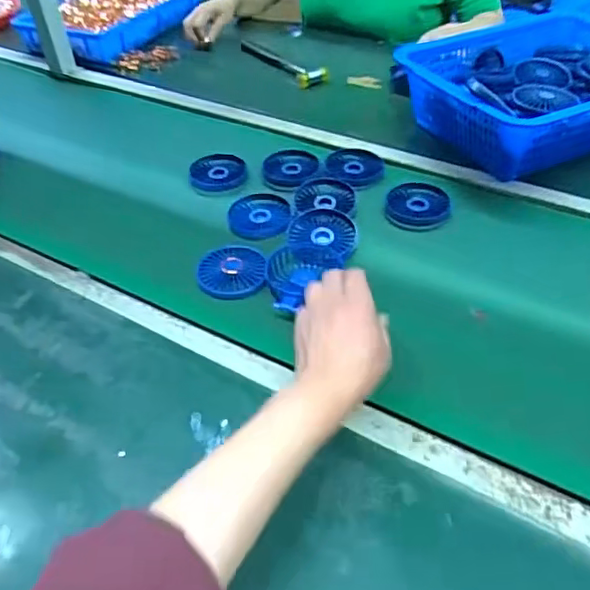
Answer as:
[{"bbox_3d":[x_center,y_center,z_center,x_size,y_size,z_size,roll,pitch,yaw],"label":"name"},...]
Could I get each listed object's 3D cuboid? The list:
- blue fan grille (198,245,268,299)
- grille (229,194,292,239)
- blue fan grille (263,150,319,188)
[{"bbox_3d":[-0.074,-0.030,0.702,0.080,0.012,0.090,-4,44,-2],"label":"blue fan grille"},{"bbox_3d":[-0.047,-0.102,0.777,0.080,0.015,0.089,-1,44,0],"label":"grille"},{"bbox_3d":[-0.007,-0.183,0.858,0.078,0.013,0.085,3,44,4],"label":"blue fan grille"}]

